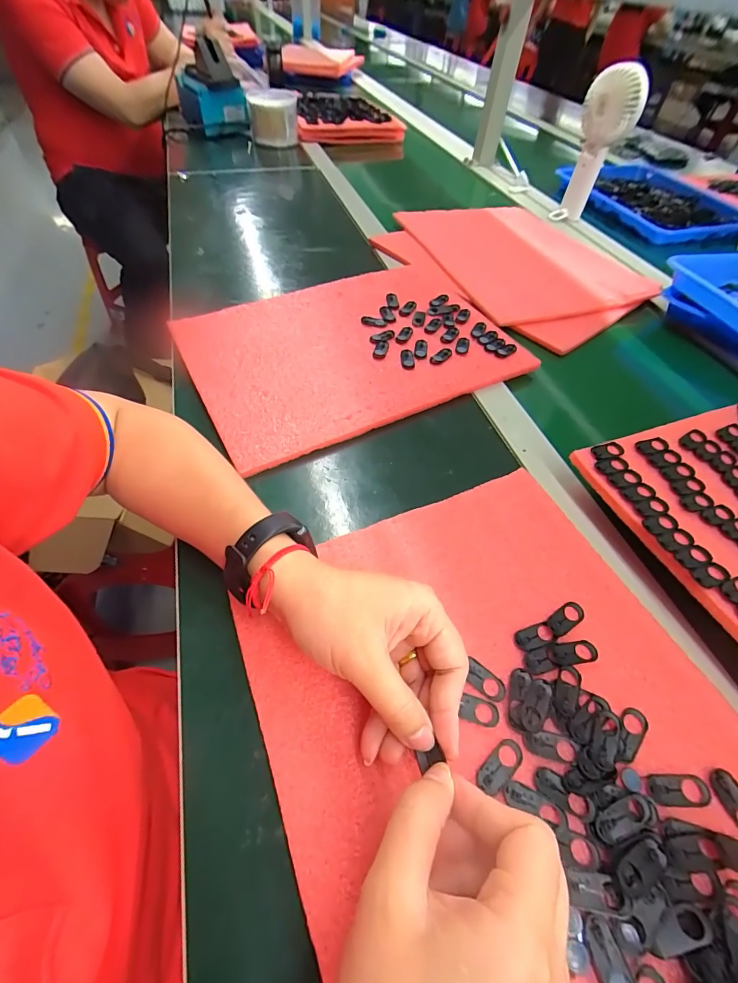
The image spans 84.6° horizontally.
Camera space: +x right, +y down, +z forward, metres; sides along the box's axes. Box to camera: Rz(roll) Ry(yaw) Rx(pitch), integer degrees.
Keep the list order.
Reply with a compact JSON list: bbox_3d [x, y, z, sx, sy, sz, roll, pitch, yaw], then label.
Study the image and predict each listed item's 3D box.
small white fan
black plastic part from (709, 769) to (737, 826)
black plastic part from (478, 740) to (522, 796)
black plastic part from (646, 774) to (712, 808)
[{"bbox_3d":[0.373,-0.561,0.669,0.082,0.187,0.060,18,54,10],"label":"small white fan"},{"bbox_3d":[0.198,0.167,0.216,0.014,0.004,0.031,-13,55,-12],"label":"black plastic part"},{"bbox_3d":[0.073,0.153,0.226,0.030,0.004,0.014,-34,62,-25],"label":"black plastic part"},{"bbox_3d":[0.169,0.164,0.222,0.031,0.004,0.015,2,53,-2],"label":"black plastic part"}]

